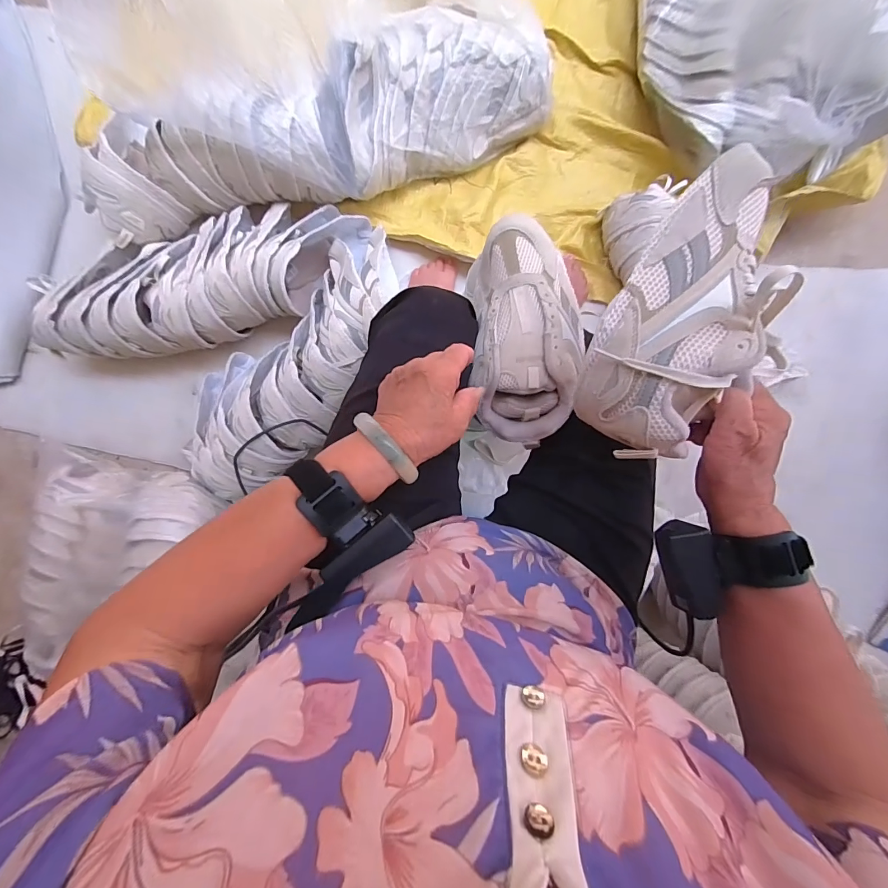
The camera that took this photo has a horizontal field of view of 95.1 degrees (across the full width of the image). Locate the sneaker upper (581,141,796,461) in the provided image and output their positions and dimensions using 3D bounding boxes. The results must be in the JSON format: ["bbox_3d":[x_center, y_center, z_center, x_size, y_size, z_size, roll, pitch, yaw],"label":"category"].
[{"bbox_3d":[0.177,-0.104,0.288,0.100,0.079,0.224,26,88,-4],"label":"sneaker upper"}]

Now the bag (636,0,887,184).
[{"bbox_3d":[0.525,-0.682,0.696,0.200,0.217,0.505,-39,95,-1],"label":"bag"}]

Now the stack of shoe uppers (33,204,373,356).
[{"bbox_3d":[-0.395,-0.291,0.707,0.554,0.135,0.207,-16,95,-3],"label":"stack of shoe uppers"}]

